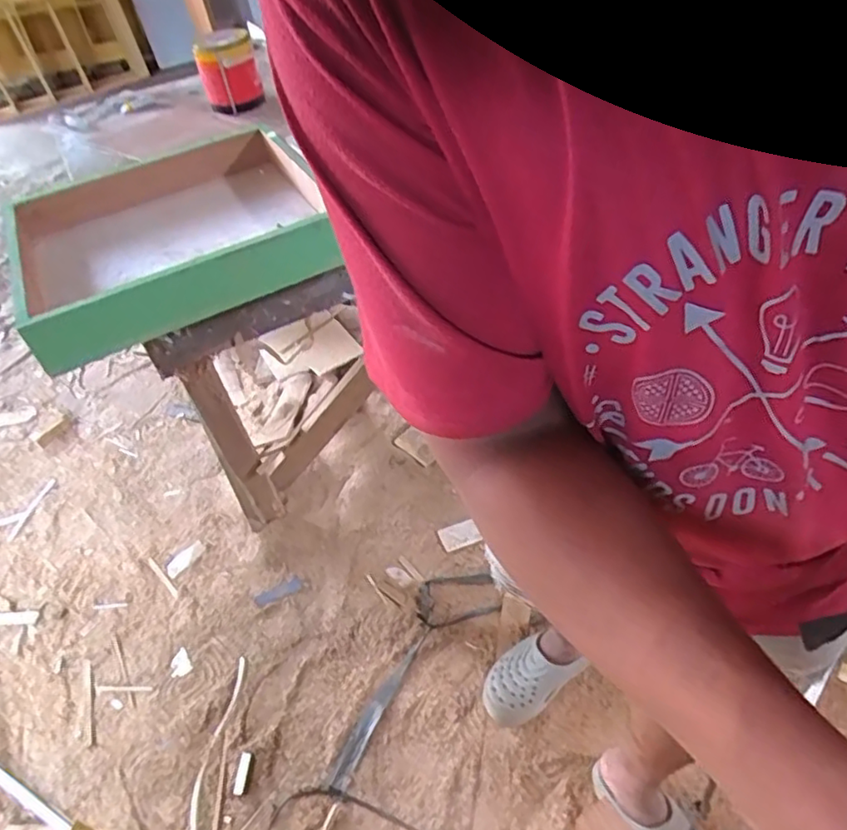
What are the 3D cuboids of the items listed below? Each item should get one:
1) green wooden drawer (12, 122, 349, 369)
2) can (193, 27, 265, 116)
[{"bbox_3d":[-0.483,-0.364,1.165,0.539,0.101,0.549,-30,48,-17],"label":"green wooden drawer"},{"bbox_3d":[-0.517,-0.926,1.648,0.140,0.172,0.160,-15,46,-3],"label":"can"}]

